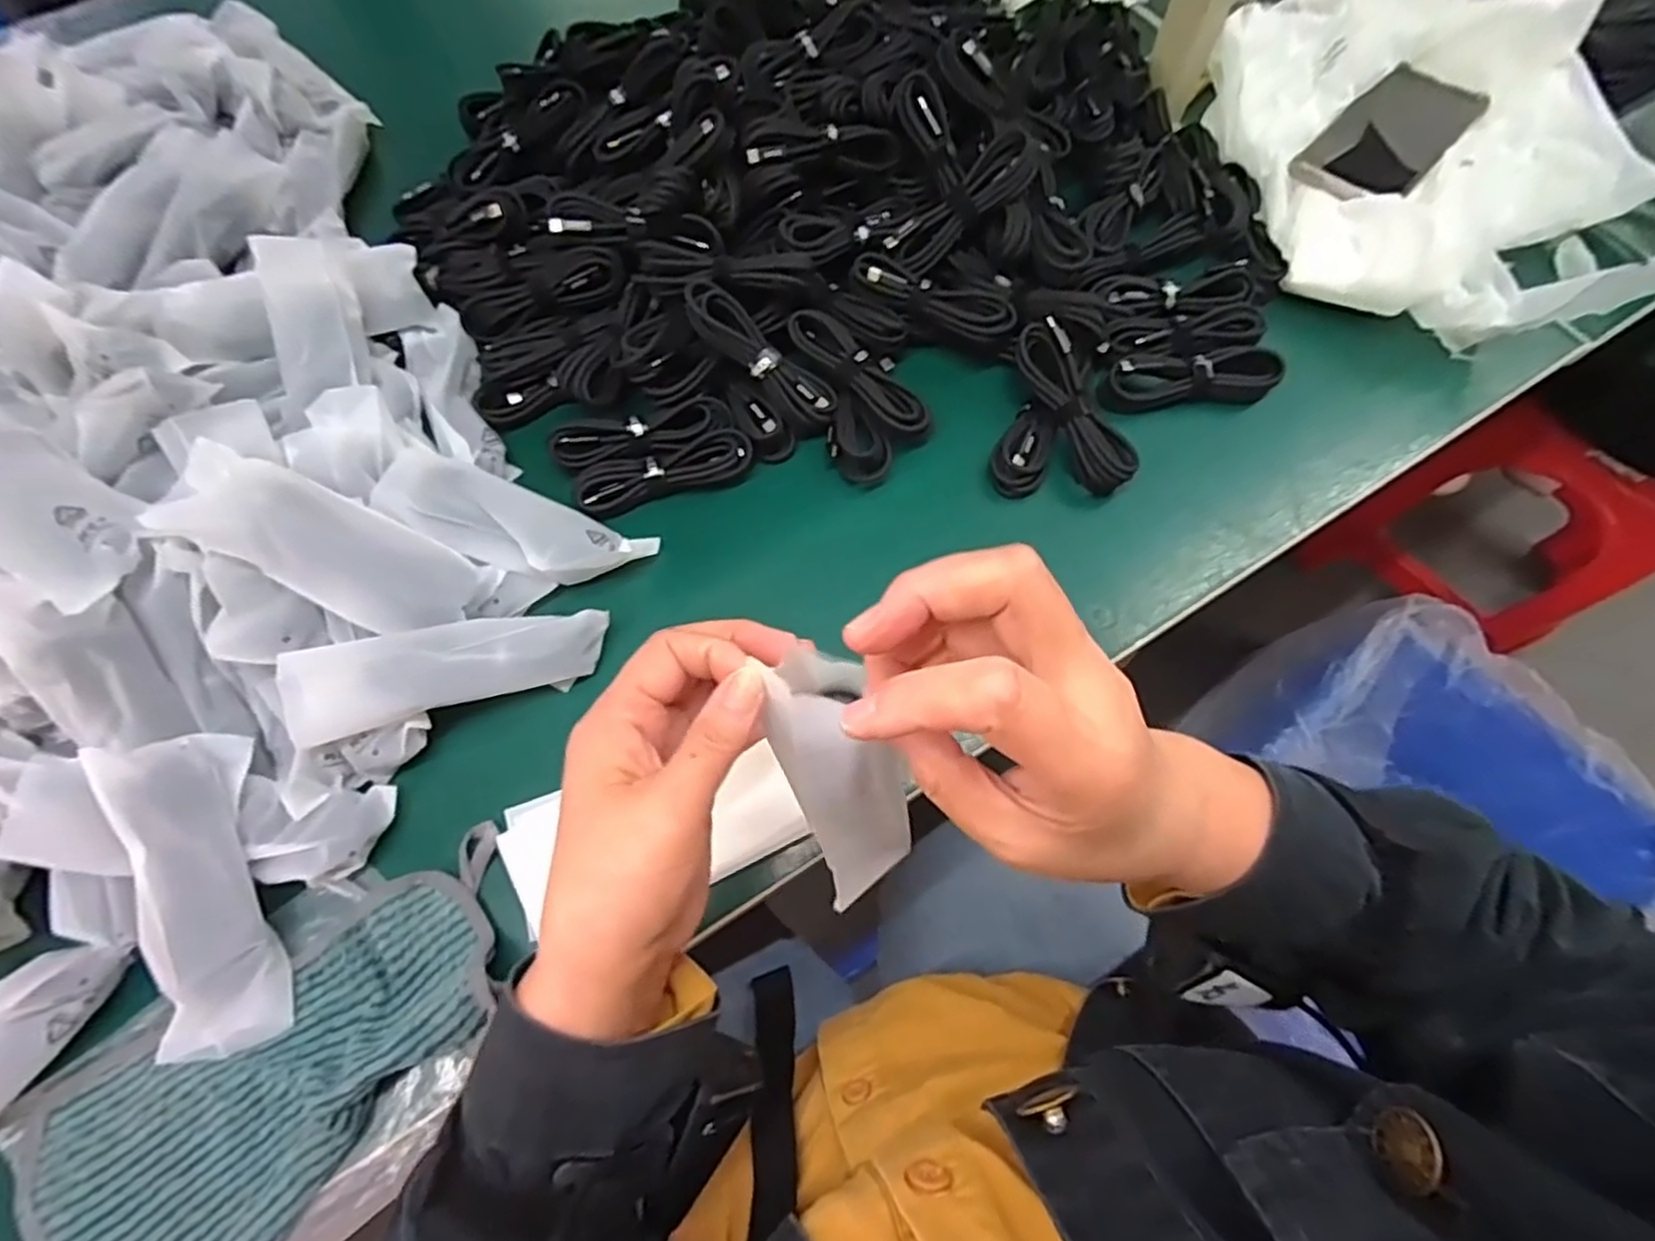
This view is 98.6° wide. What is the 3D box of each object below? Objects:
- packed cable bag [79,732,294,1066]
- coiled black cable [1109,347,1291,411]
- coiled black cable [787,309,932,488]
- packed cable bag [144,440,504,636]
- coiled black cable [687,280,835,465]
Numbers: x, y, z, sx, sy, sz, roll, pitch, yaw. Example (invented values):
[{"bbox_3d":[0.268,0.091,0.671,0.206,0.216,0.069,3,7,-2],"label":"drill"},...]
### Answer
[{"bbox_3d":[-0.301,0.131,0.343,0.049,0.043,0.149,-12,91,-4],"label":"packed cable bag"},{"bbox_3d":[0.237,-0.156,0.458,0.105,0.028,0.026,-5,68,-1],"label":"coiled black cable"},{"bbox_3d":[0.019,-0.147,0.459,0.063,0.030,0.116,-26,85,-9],"label":"coiled black cable"},{"bbox_3d":[-0.257,-0.036,0.373,0.145,0.019,0.055,27,67,-24],"label":"packed cable bag"},{"bbox_3d":[-0.046,-0.161,0.451,0.056,0.028,0.112,-36,105,-13],"label":"coiled black cable"}]

